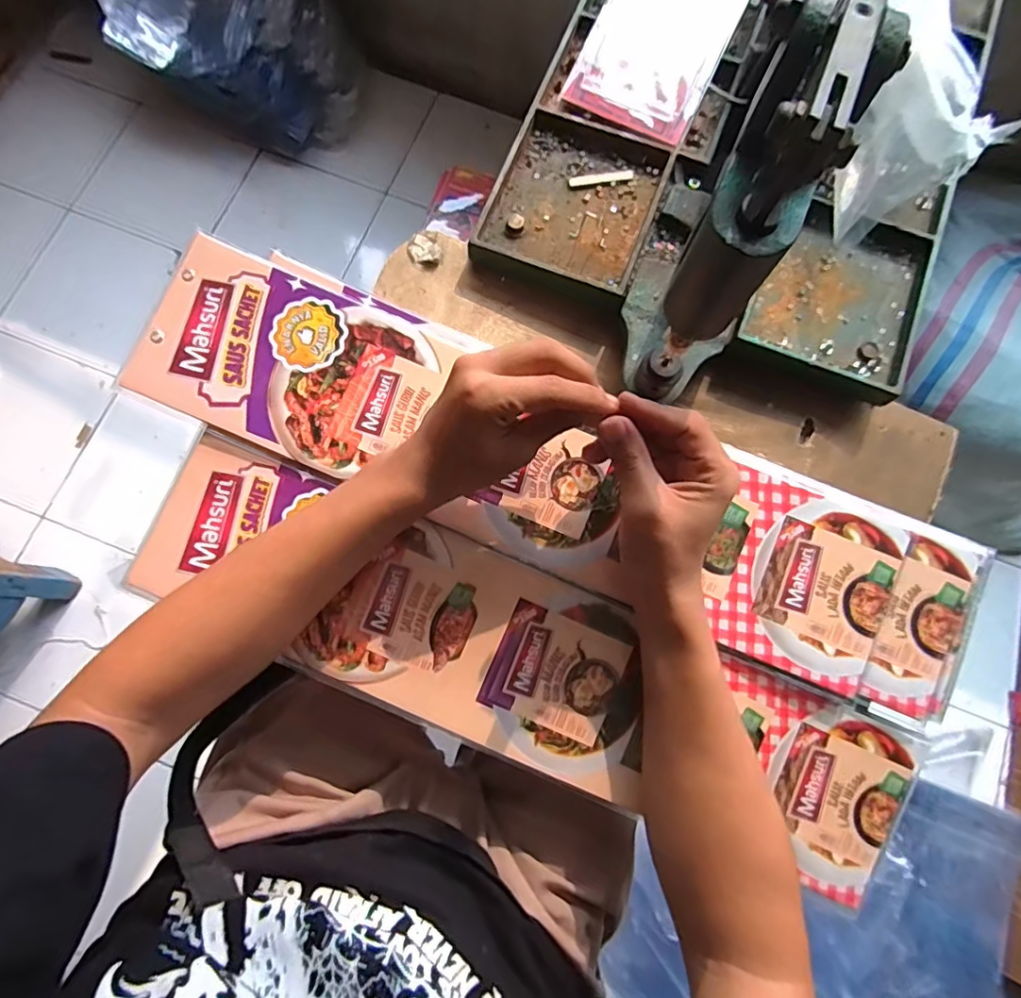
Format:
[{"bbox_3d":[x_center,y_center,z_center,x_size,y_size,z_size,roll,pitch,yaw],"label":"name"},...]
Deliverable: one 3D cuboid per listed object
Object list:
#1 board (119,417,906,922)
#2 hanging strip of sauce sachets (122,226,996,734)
[{"bbox_3d":[0.010,0.118,0.397,0.558,0.010,0.128,23,85,1],"label":"board"},{"bbox_3d":[0.030,-0.022,0.402,0.614,0.011,0.136,23,84,2],"label":"hanging strip of sauce sachets"}]

